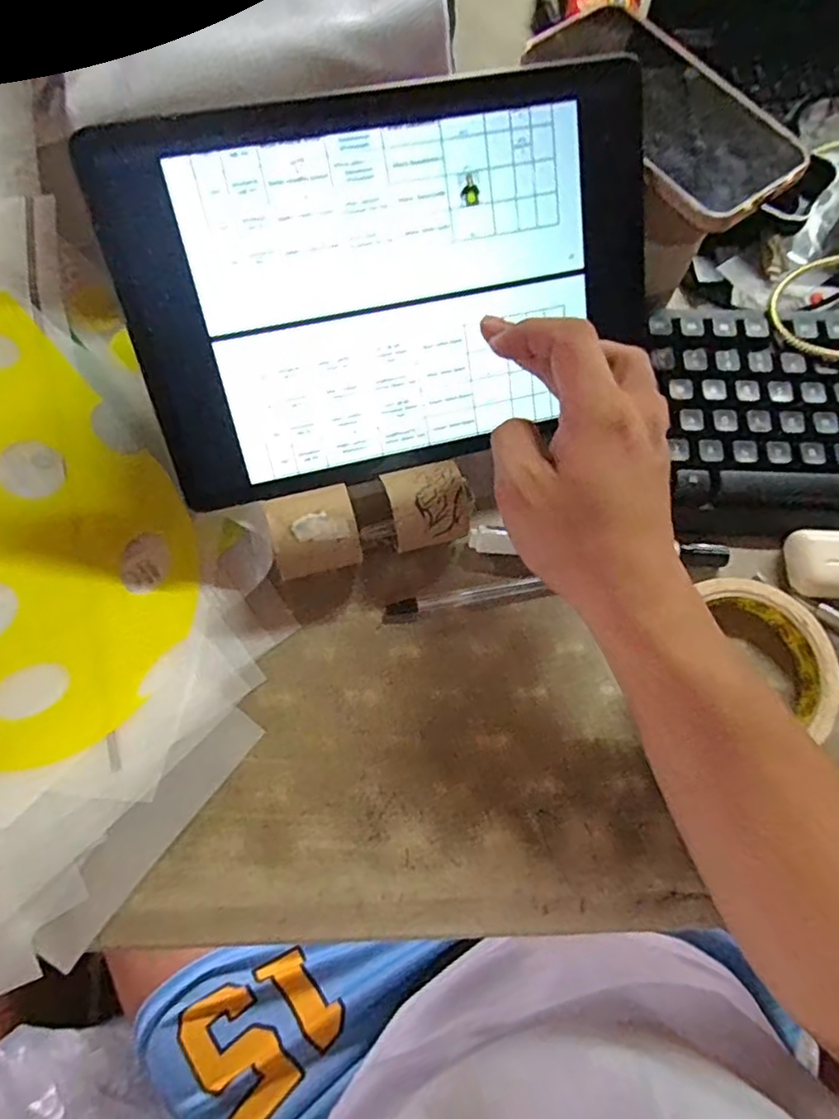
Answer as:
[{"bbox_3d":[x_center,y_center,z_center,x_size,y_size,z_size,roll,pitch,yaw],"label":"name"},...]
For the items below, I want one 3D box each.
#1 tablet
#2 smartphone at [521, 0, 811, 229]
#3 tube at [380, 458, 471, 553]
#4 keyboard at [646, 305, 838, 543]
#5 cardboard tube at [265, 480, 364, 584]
[{"bbox_3d":[-0.008,-0.128,0.299,0.245,0.006,0.165,-15,114,-8],"label":"tablet"},{"bbox_3d":[0.123,-0.229,0.317,0.074,0.012,0.145,-36,76,-11],"label":"smartphone"},{"bbox_3d":[0.003,-0.027,0.338,0.039,0.038,0.040,-15,73,-6],"label":"tube"},{"bbox_3d":[0.322,-0.077,0.358,0.361,0.026,0.137,2,72,0],"label":"keyboard"},{"bbox_3d":[-0.053,-0.011,0.330,0.041,0.042,0.039,-15,73,-5],"label":"cardboard tube"}]

